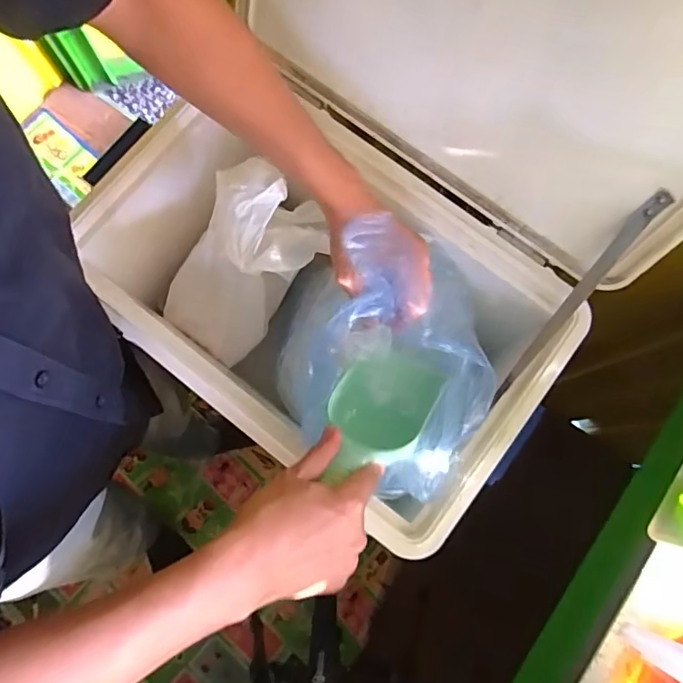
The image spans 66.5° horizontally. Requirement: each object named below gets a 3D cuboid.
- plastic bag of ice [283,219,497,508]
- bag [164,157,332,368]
[{"bbox_3d":[0.030,0.034,0.506,0.190,0.148,0.221,3,77,1],"label":"plastic bag of ice"},{"bbox_3d":[-0.097,-0.087,0.589,0.131,0.250,0.104,-27,77,-40],"label":"bag"}]

